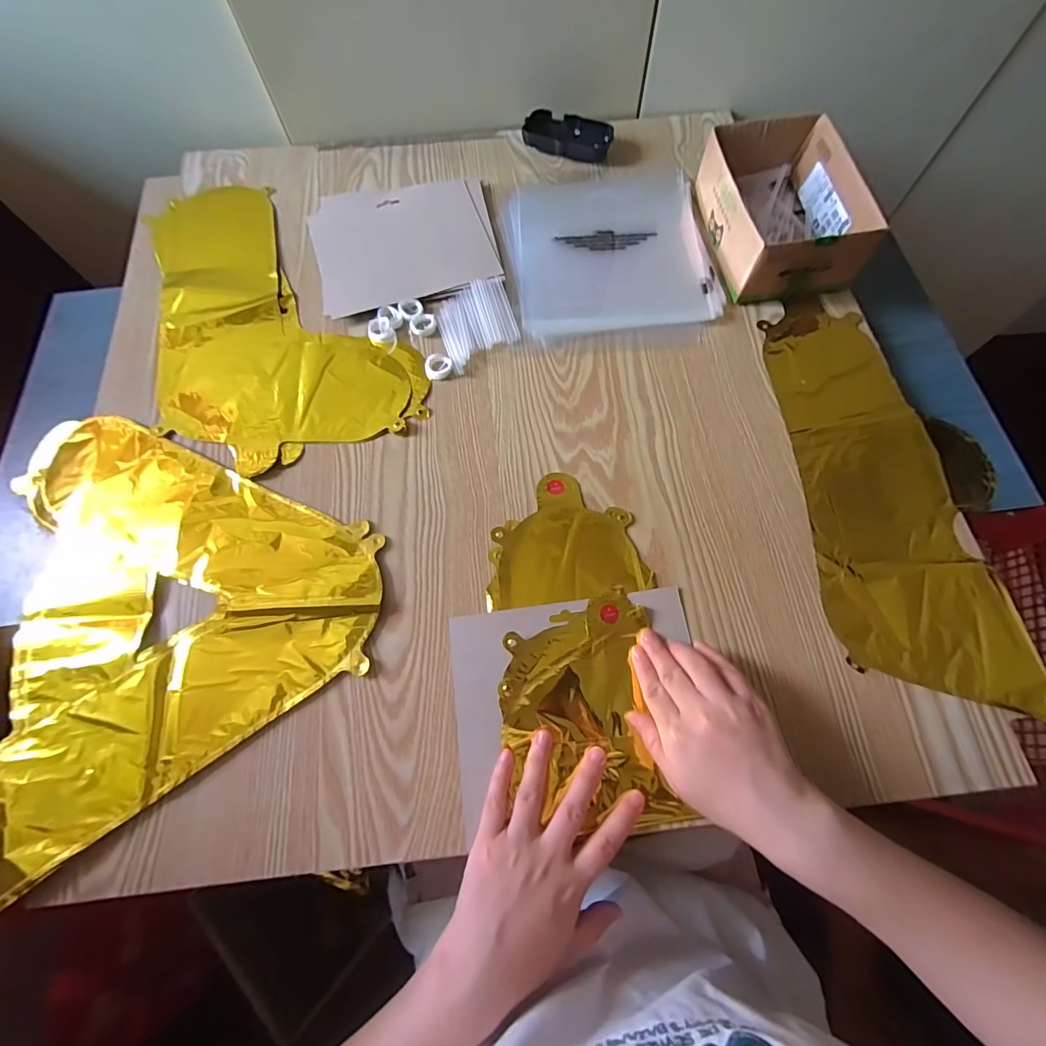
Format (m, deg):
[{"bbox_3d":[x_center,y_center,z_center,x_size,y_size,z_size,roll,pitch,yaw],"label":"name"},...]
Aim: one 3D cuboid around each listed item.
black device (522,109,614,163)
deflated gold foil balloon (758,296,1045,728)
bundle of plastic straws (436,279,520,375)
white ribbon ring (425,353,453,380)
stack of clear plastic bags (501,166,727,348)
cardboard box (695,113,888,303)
[{"bbox_3d":[0.055,-0.482,0.586,0.107,0.022,0.047,16,70,7],"label":"black device"},{"bbox_3d":[0.331,-0.042,0.417,0.164,0.009,0.385,-1,69,1],"label":"deflated gold foil balloon"},{"bbox_3d":[-0.046,-0.210,0.492,0.077,0.009,0.096,-18,70,-5],"label":"bundle of plastic straws"},{"bbox_3d":[-0.084,-0.157,0.472,0.026,0.007,0.027,-1,69,1],"label":"white ribbon ring"},{"bbox_3d":[0.097,-0.301,0.523,0.218,0.012,0.247,-8,69,-1],"label":"stack of clear plastic bags"},{"bbox_3d":[0.268,-0.331,0.494,0.129,0.063,0.189,-6,69,-1],"label":"cardboard box"}]

